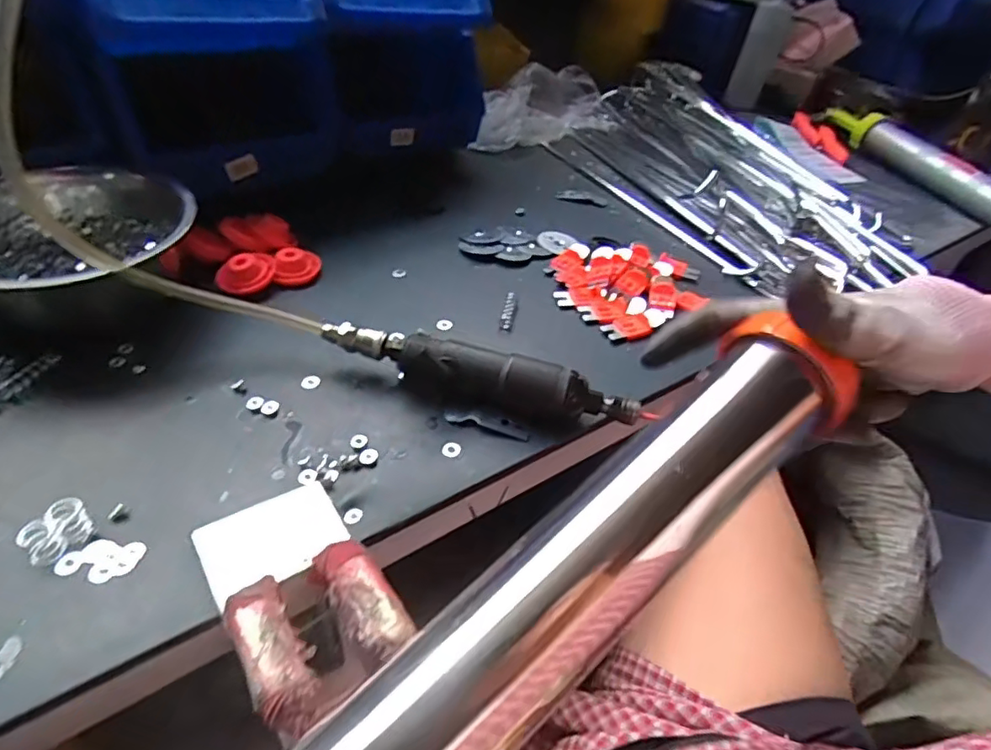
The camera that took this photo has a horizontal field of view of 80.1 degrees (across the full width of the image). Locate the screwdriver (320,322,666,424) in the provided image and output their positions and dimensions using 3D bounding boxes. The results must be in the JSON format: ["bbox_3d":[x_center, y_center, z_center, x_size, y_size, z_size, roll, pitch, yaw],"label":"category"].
[{"bbox_3d":[-0.005,0.000,0.438,0.253,0.040,0.040,11,41,3],"label":"screwdriver"}]

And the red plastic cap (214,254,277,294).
[{"bbox_3d":[-0.222,-0.091,0.526,0.049,0.018,0.038,-26,92,-34],"label":"red plastic cap"}]

